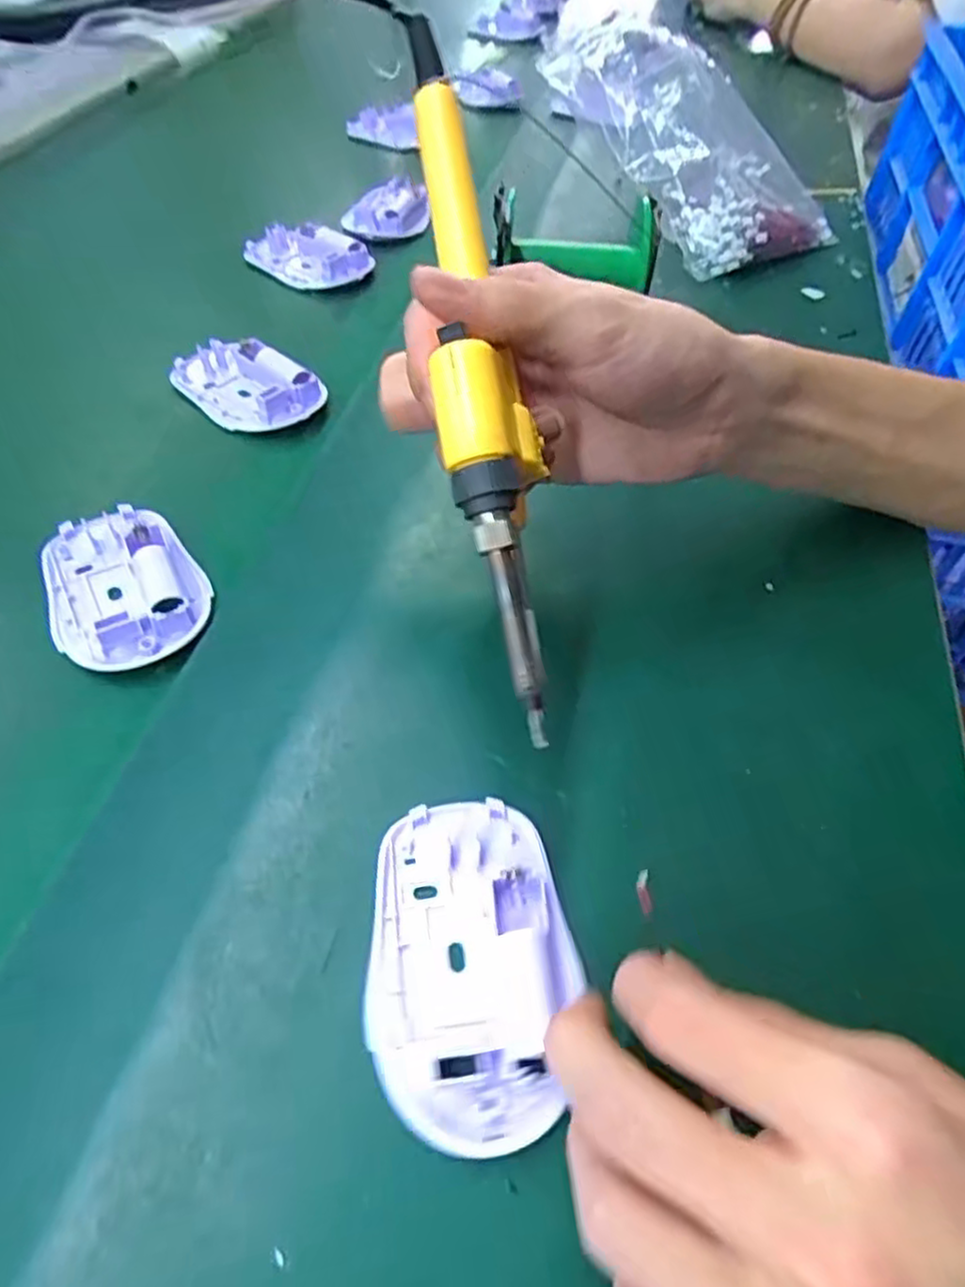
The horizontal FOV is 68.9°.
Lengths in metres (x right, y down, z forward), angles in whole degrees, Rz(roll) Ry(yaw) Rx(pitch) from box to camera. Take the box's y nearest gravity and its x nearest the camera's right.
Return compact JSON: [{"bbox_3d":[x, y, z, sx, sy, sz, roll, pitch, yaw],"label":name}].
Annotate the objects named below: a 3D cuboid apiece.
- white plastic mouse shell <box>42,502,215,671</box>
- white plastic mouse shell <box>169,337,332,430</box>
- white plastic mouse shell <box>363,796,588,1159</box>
[{"bbox_3d":[-0.155,-0.028,0.299,0.060,0.015,0.089,-28,60,-26],"label":"white plastic mouse shell"},{"bbox_3d":[-0.134,-0.147,0.390,0.089,0.016,0.050,30,54,16],"label":"white plastic mouse shell"},{"bbox_3d":[-0.003,0.092,0.212,0.060,0.013,0.095,3,53,-1],"label":"white plastic mouse shell"}]

